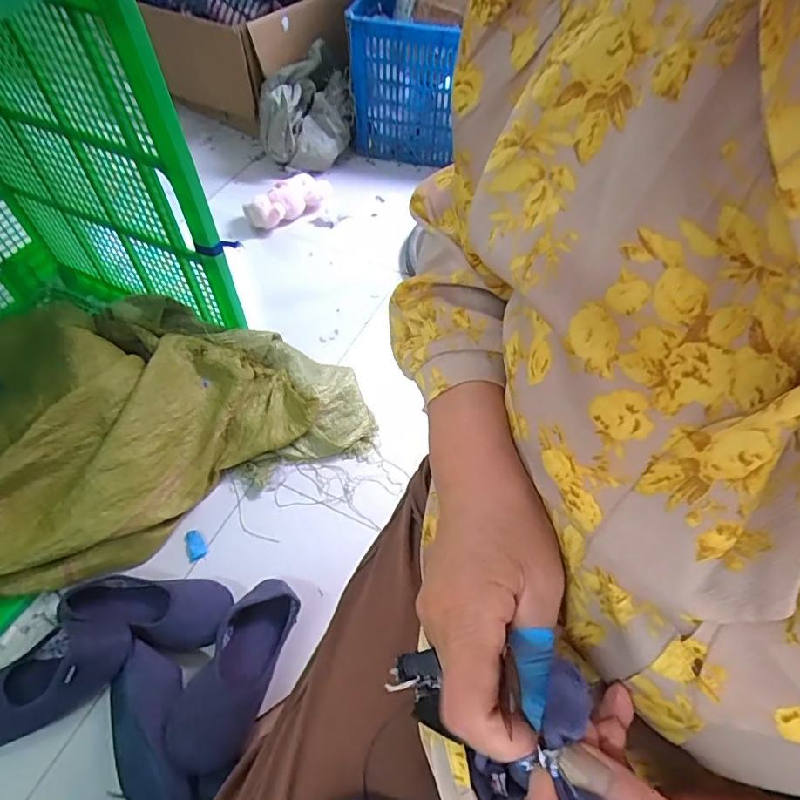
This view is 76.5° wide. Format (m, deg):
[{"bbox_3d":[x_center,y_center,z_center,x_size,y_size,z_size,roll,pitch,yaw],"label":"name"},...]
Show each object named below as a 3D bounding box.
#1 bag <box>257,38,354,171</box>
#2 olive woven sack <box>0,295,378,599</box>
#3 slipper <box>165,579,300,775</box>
[{"bbox_3d":[-0.252,-0.766,1.387,0.253,0.240,0.155,-19,57,-14],"label":"bag"},{"bbox_3d":[-0.439,0.009,0.898,0.663,0.182,0.432,-25,59,-18],"label":"olive woven sack"},{"bbox_3d":[-0.214,0.350,0.681,0.093,0.060,0.256,13,37,8],"label":"slipper"}]

